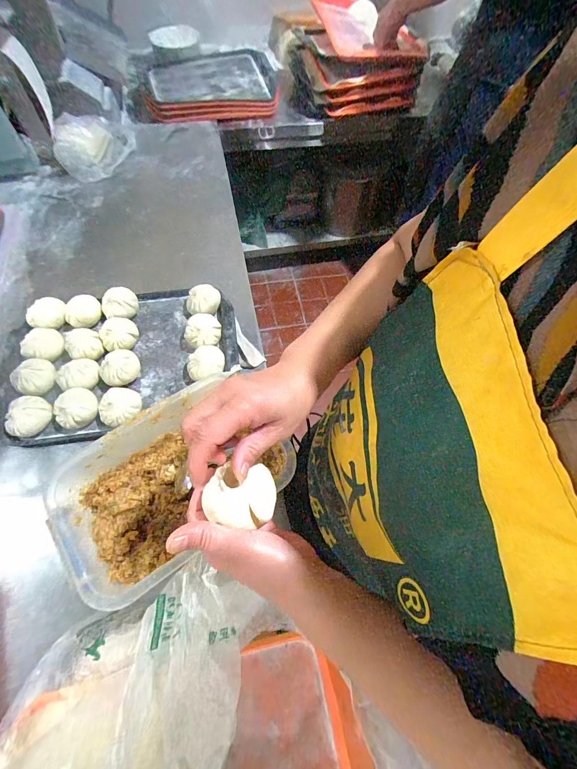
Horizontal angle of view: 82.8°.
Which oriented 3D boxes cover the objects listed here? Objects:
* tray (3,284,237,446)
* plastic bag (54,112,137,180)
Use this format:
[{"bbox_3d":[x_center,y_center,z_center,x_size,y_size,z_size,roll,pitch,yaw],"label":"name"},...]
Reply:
[{"bbox_3d":[-0.303,-0.059,0.625,0.398,0.057,0.295,-8,64,-7],"label":"tray"},{"bbox_3d":[-0.491,-0.638,0.848,0.125,0.106,0.231,22,65,8],"label":"plastic bag"}]

